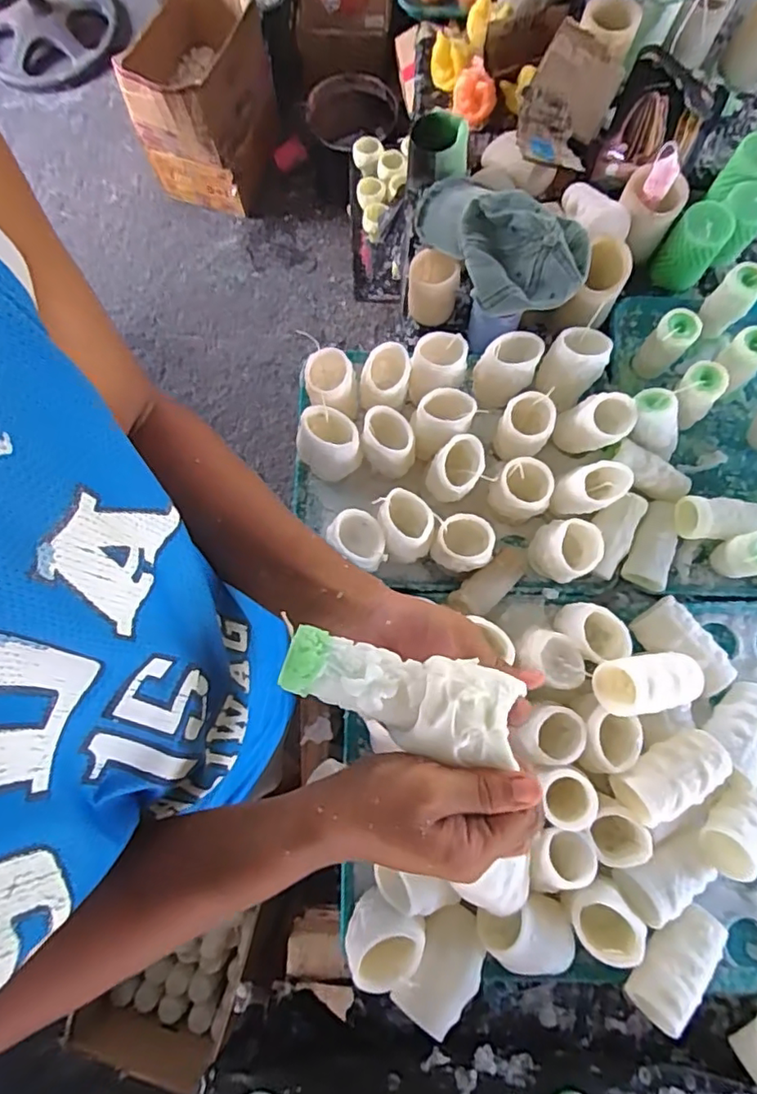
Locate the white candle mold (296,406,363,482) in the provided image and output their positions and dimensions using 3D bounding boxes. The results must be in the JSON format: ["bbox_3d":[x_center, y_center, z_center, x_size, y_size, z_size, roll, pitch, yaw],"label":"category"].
[{"bbox_3d":[-0.063,-0.131,0.725,0.079,0.090,0.077,-17,77,-3],"label":"white candle mold"}]

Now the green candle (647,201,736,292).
[{"bbox_3d":[0.446,-0.428,0.804,0.068,0.104,0.062,0,77,1],"label":"green candle"}]

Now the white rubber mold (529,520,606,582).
[{"bbox_3d":[0.234,0.007,0.714,0.065,0.096,0.068,0,77,1],"label":"white rubber mold"}]

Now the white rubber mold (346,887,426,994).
[{"bbox_3d":[0.005,0.413,0.592,0.074,0.074,0.065,13,78,4],"label":"white rubber mold"}]

